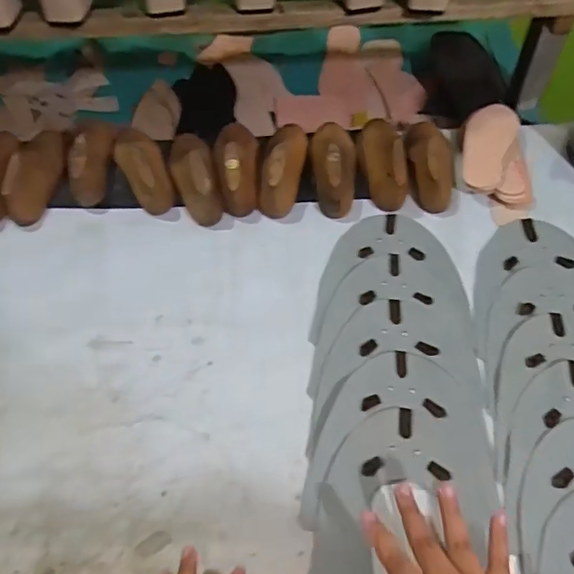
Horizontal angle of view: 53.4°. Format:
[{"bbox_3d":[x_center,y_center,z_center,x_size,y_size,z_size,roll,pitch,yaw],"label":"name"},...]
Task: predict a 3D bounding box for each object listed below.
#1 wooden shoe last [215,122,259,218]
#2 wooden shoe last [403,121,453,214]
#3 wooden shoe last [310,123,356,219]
[{"bbox_3d":[-0.057,-0.148,0.661,0.052,0.054,0.133,-5,57,-1],"label":"wooden shoe last"},{"bbox_3d":[0.164,-0.148,0.650,0.056,0.055,0.118,-1,57,2],"label":"wooden shoe last"},{"bbox_3d":[0.054,-0.147,0.650,0.049,0.053,0.133,-2,57,1],"label":"wooden shoe last"}]

